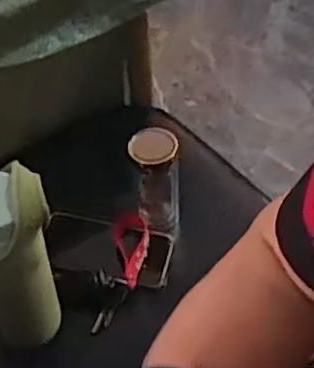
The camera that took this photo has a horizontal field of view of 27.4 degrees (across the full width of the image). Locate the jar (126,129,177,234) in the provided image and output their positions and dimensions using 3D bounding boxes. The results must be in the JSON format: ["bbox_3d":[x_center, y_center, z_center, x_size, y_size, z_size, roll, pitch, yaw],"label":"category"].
[{"bbox_3d":[-0.004,-0.004,0.793,0.053,0.146,0.067,-3,51,-3],"label":"jar"}]

